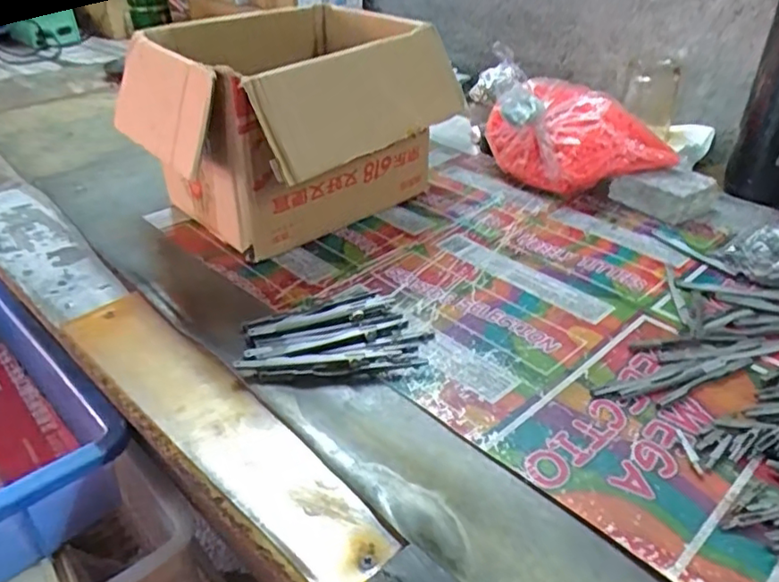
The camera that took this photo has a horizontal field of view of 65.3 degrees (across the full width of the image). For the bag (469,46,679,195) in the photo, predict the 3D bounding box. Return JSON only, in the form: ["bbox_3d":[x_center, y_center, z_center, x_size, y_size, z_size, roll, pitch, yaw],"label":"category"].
[{"bbox_3d":[0.171,-0.154,0.586,0.117,0.113,0.160,-20,38,-27],"label":"bag"}]

